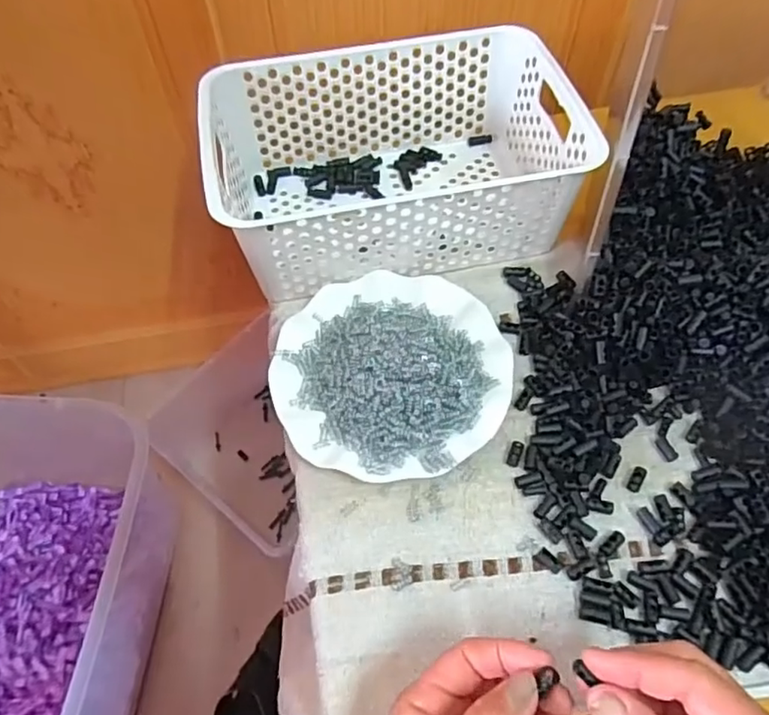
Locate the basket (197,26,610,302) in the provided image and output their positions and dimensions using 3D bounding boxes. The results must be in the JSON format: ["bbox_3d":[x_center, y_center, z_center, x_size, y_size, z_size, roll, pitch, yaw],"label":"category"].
[{"bbox_3d":[0.007,-0.174,0.539,0.300,0.112,0.197,-10,59,-6],"label":"basket"}]

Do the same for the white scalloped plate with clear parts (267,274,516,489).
[{"bbox_3d":[0.005,0.003,0.460,0.179,0.037,0.175,0,58,0],"label":"white scalloped plate with clear parts"}]

